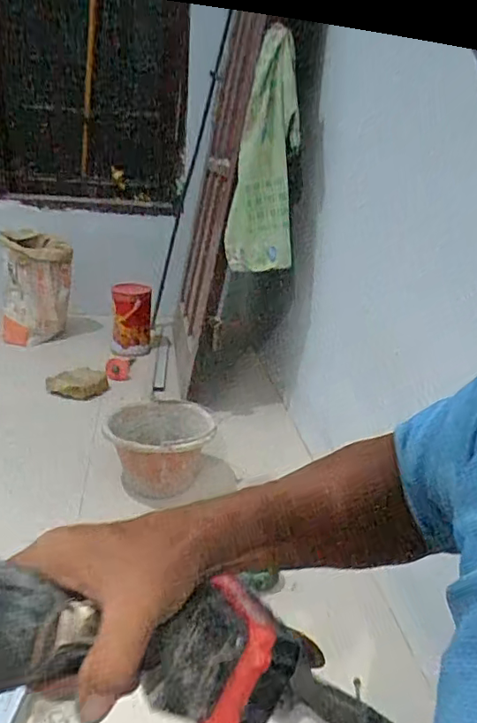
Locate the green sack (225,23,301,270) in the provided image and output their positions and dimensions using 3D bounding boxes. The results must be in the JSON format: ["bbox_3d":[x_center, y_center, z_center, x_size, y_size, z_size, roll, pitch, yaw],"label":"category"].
[{"bbox_3d":[0.078,-0.501,1.375,0.162,0.534,0.140,7,22,4],"label":"green sack"}]

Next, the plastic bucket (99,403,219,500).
[{"bbox_3d":[-0.193,0.225,1.340,0.244,0.171,0.244,5,22,-2],"label":"plastic bucket"}]

